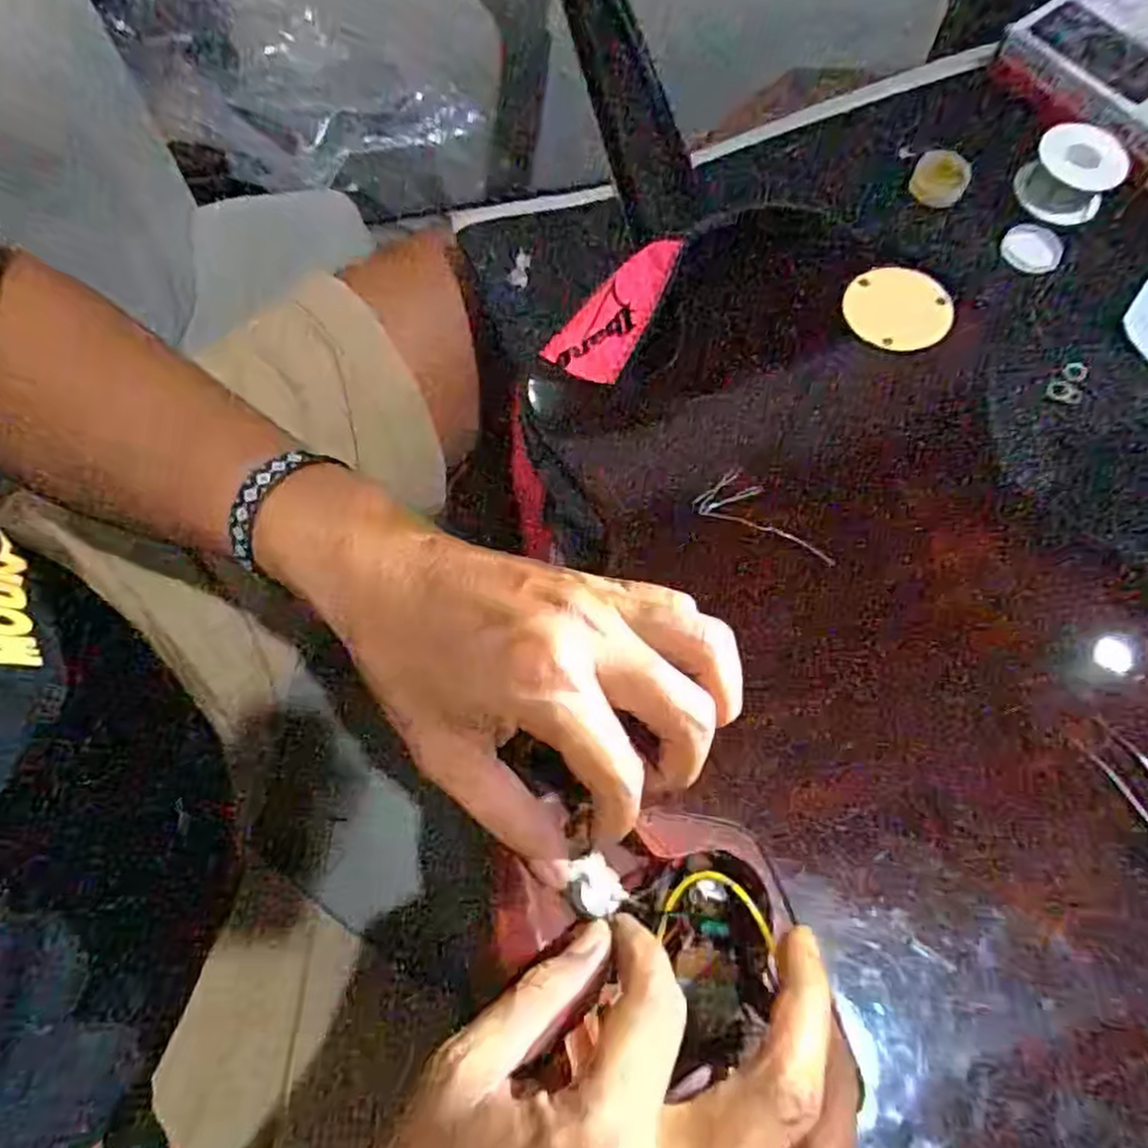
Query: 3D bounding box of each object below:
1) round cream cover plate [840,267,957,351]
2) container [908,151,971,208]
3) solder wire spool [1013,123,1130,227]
[{"bbox_3d":[0.160,-0.131,0.373,0.050,0.005,0.048,0,69,-1],"label":"round cream cover plate"},{"bbox_3d":[0.229,-0.247,0.475,0.032,0.021,0.030,0,69,-1],"label":"container"},{"bbox_3d":[0.310,-0.250,0.471,0.052,0.029,0.051,0,69,-1],"label":"solder wire spool"}]

